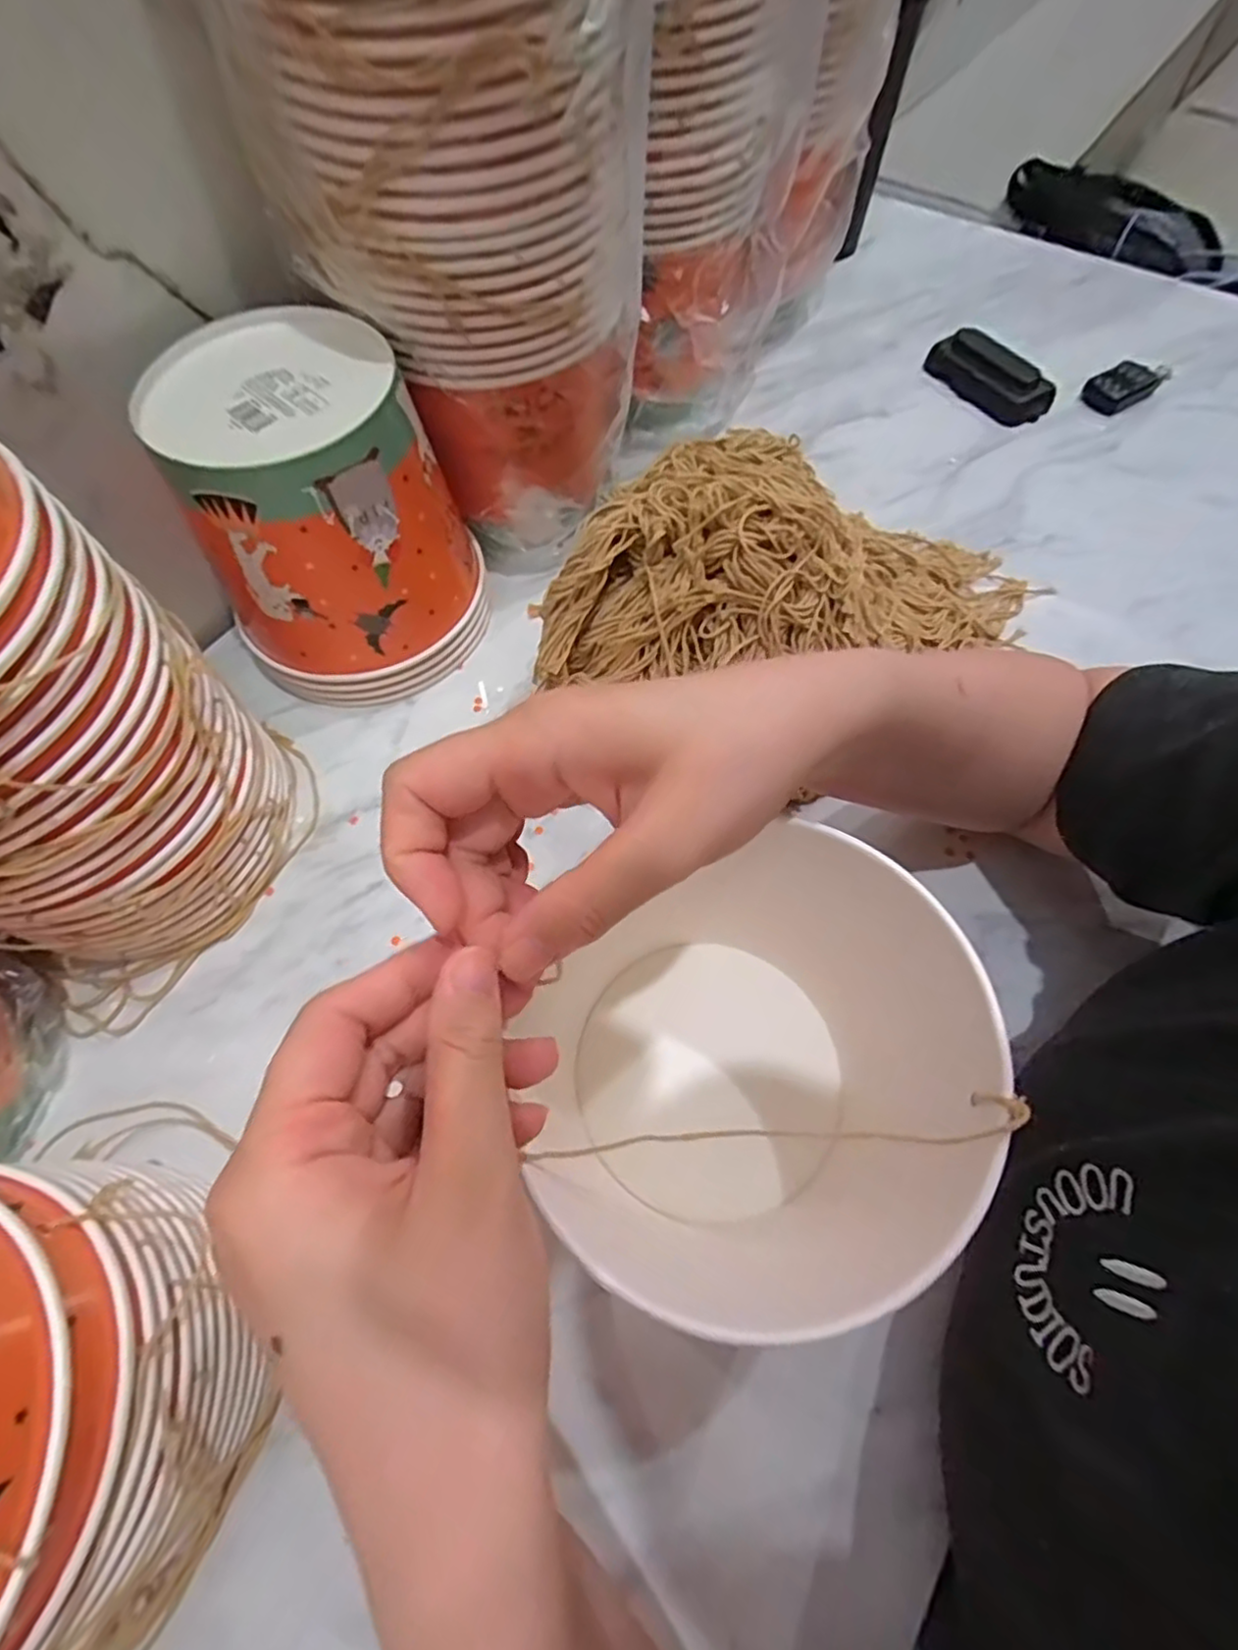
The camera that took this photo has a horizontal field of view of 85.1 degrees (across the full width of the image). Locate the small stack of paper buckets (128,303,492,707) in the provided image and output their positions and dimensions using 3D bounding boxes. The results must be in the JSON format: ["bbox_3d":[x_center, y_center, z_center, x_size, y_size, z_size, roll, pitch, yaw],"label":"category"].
[{"bbox_3d":[-0.172,-0.186,0.408,0.152,0.152,0.154,-24,67,-11],"label":"small stack of paper buckets"}]

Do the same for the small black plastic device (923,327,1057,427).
[{"bbox_3d":[0.306,-0.374,0.559,0.048,0.024,0.103,-36,69,-15],"label":"small black plastic device"}]

